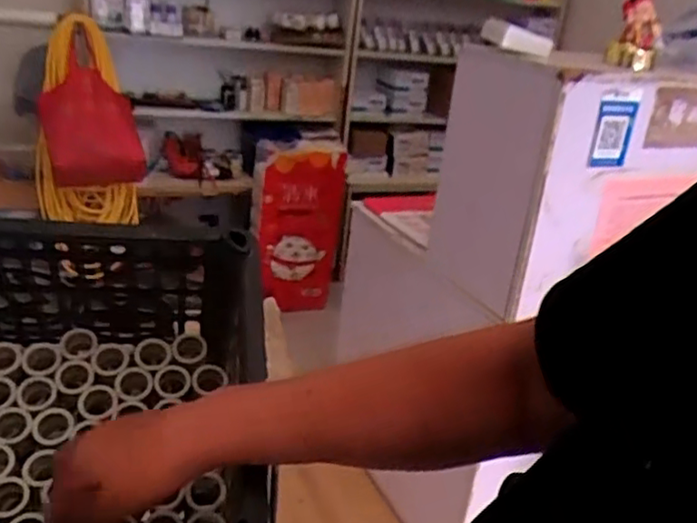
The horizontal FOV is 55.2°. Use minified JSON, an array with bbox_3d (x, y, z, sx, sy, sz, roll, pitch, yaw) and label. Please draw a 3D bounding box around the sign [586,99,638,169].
[{"bbox_3d":[0.381,-0.183,0.961,0.083,0.096,0.004,-10,31,-26],"label":"sign"}]

